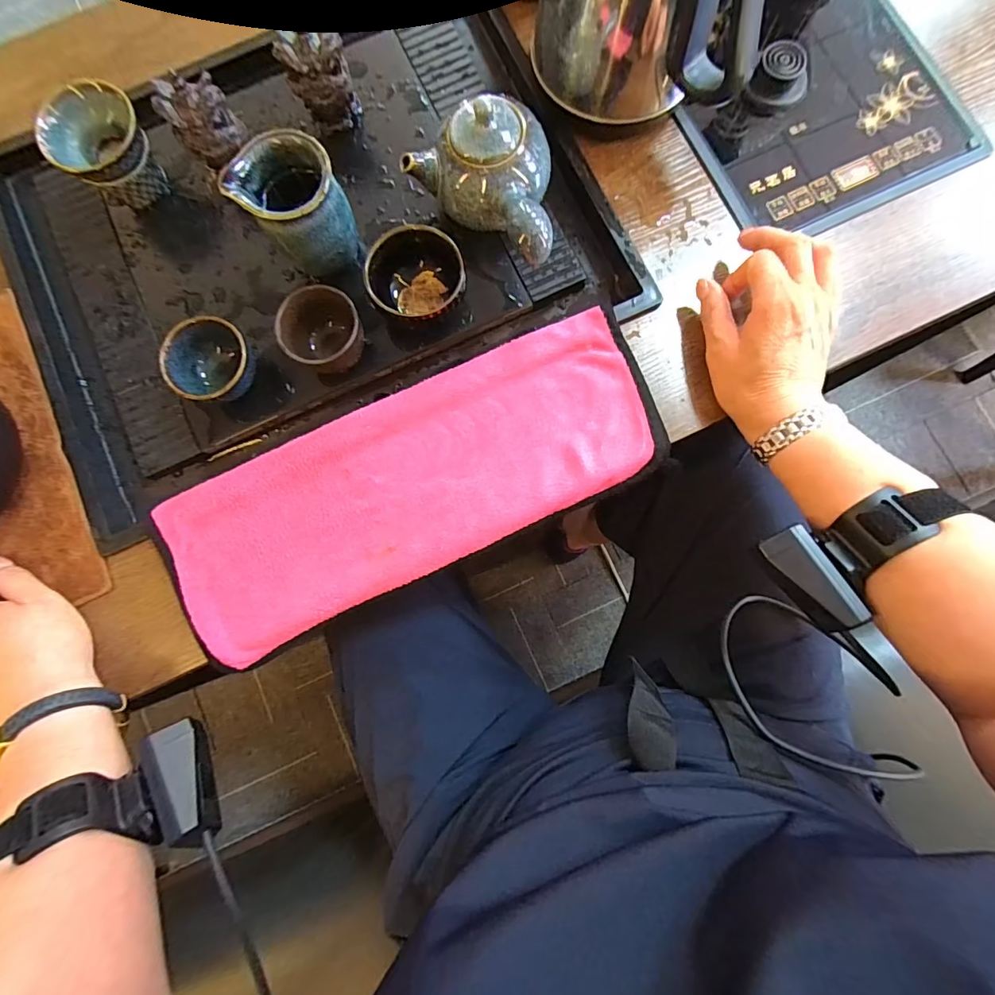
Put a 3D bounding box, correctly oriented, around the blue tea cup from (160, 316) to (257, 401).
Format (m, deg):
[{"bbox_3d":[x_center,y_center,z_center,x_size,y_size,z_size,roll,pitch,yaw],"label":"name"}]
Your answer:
[{"bbox_3d":[-0.218,-0.101,0.351,0.063,0.044,0.061,0,82,1],"label":"blue tea cup"}]

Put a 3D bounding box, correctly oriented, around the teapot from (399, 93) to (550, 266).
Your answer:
[{"bbox_3d":[0.008,-0.236,0.345,0.126,0.071,0.090,40,85,6],"label":"teapot"}]

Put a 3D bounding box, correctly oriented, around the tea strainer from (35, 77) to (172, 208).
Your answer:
[{"bbox_3d":[-0.314,-0.281,0.370,0.060,0.066,0.071,44,85,6],"label":"tea strainer"}]

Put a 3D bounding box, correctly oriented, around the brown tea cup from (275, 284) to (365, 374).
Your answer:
[{"bbox_3d":[-0.134,-0.129,0.350,0.057,0.050,0.056,0,82,1],"label":"brown tea cup"}]

